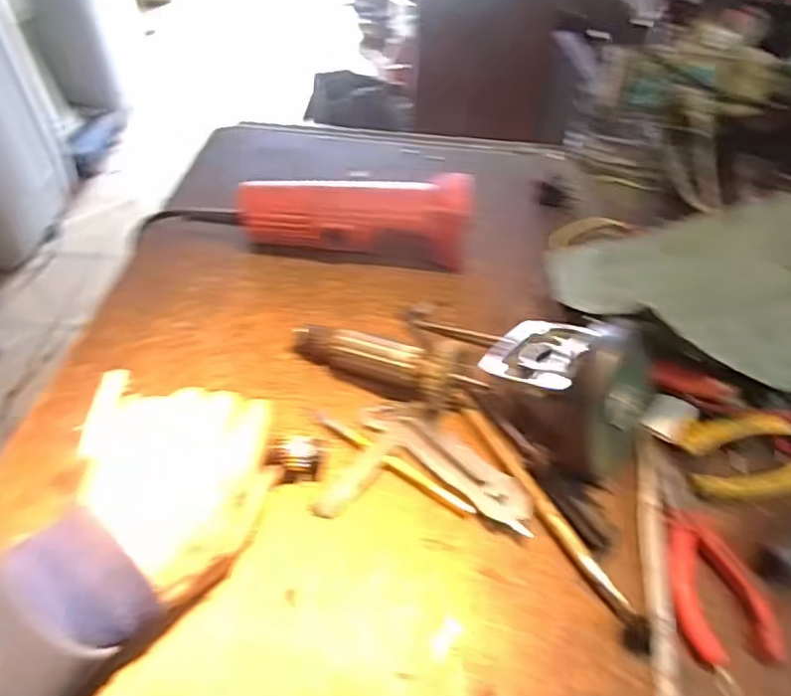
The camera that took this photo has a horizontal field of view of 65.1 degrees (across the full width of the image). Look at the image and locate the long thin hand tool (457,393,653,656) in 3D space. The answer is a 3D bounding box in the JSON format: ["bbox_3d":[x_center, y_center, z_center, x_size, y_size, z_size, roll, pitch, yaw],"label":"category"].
[{"bbox_3d":[0.096,0.104,0.405,0.016,0.011,0.195,-21,51,-19],"label":"long thin hand tool"}]

